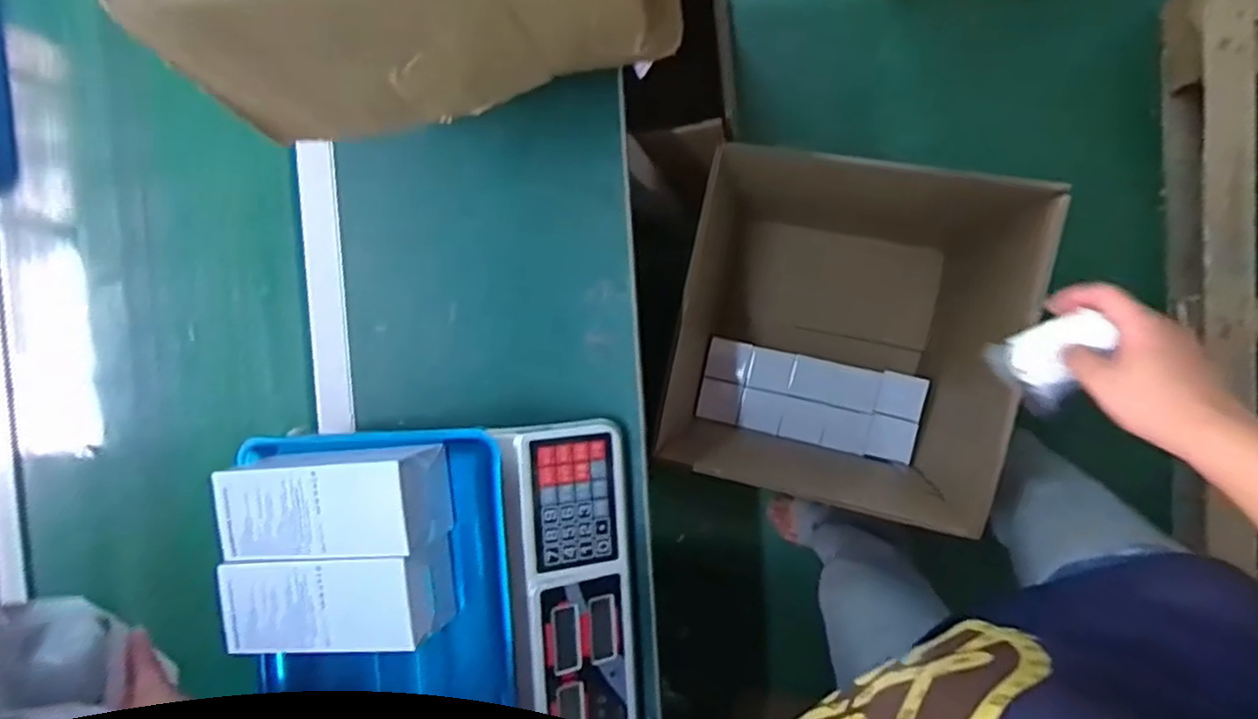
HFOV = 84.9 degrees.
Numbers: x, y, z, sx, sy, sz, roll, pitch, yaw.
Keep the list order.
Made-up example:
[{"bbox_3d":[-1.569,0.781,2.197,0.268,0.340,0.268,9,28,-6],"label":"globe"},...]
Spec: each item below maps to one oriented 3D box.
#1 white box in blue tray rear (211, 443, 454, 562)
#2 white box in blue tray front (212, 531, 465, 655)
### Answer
[{"bbox_3d":[-0.238,0.112,0.542,0.169,0.070,0.075,-4,92,9],"label":"white box in blue tray rear"},{"bbox_3d":[-0.233,0.189,0.551,0.162,0.070,0.077,-5,91,9],"label":"white box in blue tray front"}]

